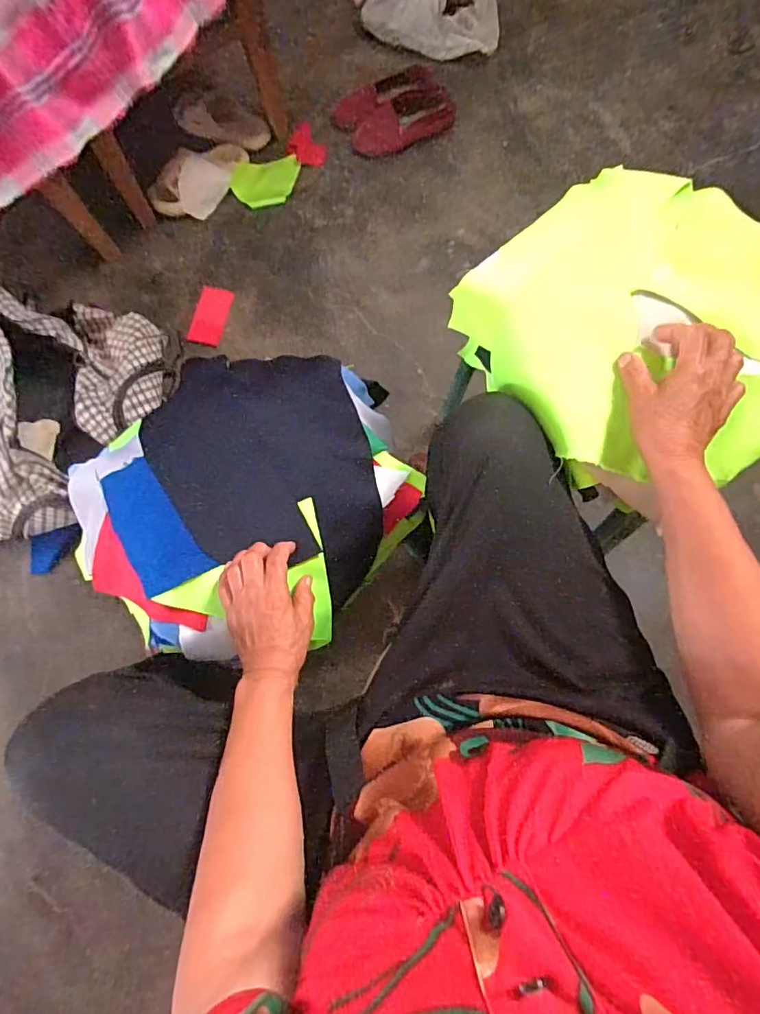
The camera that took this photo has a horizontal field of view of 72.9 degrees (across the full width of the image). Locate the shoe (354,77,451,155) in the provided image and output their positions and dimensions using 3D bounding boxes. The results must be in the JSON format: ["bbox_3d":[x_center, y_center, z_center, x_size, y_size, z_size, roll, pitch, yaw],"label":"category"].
[{"bbox_3d":[0.045,-0.819,1.086,0.213,0.047,0.113,-26,77,-4],"label":"shoe"}]

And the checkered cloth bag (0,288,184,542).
[{"bbox_3d":[-0.613,-0.184,0.916,0.403,0.112,0.473,32,80,10],"label":"checkered cloth bag"}]

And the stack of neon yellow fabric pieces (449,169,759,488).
[{"bbox_3d":[0.264,-0.173,0.504,0.296,0.064,0.316,-40,81,-8],"label":"stack of neon yellow fabric pieces"}]

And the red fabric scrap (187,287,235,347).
[{"bbox_3d":[-0.339,-0.382,1.028,0.066,0.010,0.126,10,77,5],"label":"red fabric scrap"}]

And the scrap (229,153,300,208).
[{"bbox_3d":[-0.235,-0.679,1.073,0.142,0.012,0.103,-15,76,-1],"label":"scrap"}]

